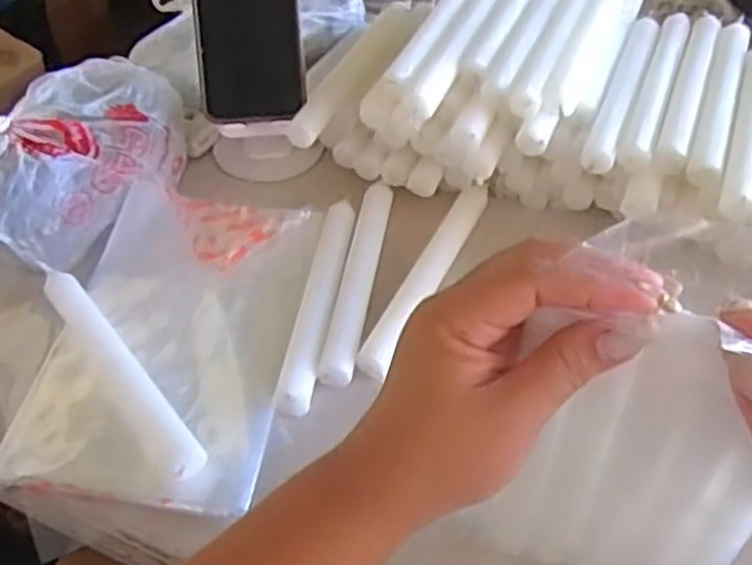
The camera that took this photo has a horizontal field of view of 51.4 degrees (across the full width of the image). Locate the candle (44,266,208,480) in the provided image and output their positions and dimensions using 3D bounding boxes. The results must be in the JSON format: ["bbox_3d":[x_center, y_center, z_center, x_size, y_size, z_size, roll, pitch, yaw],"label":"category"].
[{"bbox_3d":[-0.164,0.051,0.492,0.025,0.016,0.189,-31,53,-25],"label":"candle"}]

